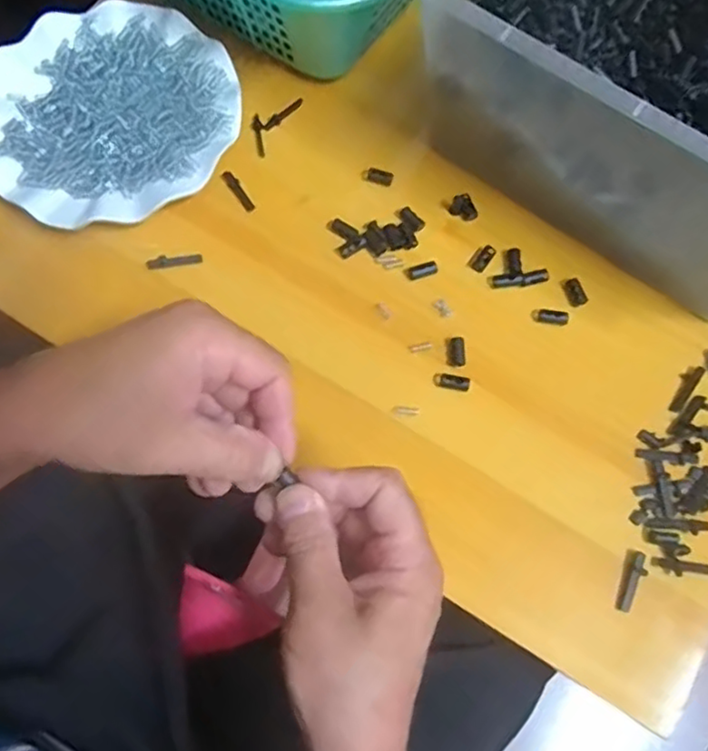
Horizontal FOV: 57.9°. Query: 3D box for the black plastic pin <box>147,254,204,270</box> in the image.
[{"bbox_3d":[-0.122,-0.078,0.436,0.037,0.004,0.008,-11,72,-5],"label":"black plastic pin"}]

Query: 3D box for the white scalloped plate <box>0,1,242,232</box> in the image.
[{"bbox_3d":[-0.176,-0.188,0.459,0.178,0.021,0.172,1,71,-1],"label":"white scalloped plate"}]

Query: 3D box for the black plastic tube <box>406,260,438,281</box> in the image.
[{"bbox_3d":[0.047,-0.072,0.434,0.022,0.005,0.010,-17,72,-7],"label":"black plastic tube"}]

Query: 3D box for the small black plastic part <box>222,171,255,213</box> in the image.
[{"bbox_3d":[-0.082,-0.132,0.454,0.009,0.004,0.037,-33,75,-12],"label":"small black plastic part"}]

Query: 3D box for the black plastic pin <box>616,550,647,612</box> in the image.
[{"bbox_3d":[0.162,0.120,0.373,0.009,0.004,0.035,27,72,7],"label":"black plastic pin"}]

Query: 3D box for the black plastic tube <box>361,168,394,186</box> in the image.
[{"bbox_3d":[0.017,-0.144,0.459,0.023,0.009,0.010,15,71,4],"label":"black plastic tube"}]

